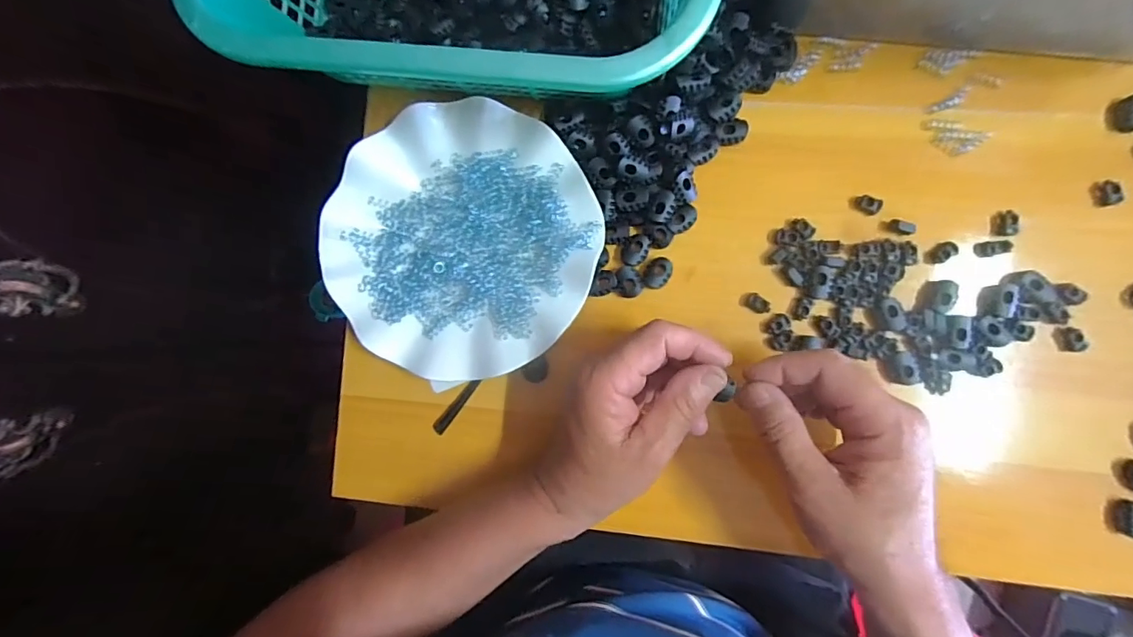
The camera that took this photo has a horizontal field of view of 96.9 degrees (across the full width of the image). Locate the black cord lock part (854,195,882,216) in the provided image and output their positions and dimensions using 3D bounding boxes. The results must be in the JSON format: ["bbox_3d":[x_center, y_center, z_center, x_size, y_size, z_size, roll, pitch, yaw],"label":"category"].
[{"bbox_3d":[0.196,-0.074,0.326,0.016,0.006,0.010,28,92,5],"label":"black cord lock part"}]

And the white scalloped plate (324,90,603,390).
[{"bbox_3d":[-0.071,-0.052,0.341,0.178,0.017,0.177,0,89,6],"label":"white scalloped plate"}]

